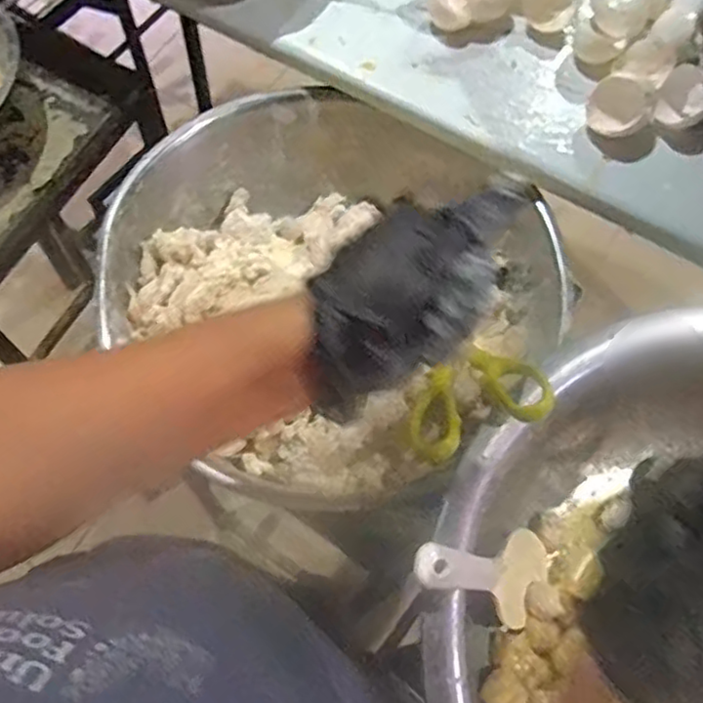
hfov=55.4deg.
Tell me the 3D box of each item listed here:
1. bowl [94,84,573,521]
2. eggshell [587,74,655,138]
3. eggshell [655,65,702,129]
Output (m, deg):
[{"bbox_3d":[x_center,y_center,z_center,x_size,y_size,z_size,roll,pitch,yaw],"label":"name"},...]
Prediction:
[{"bbox_3d":[-0.010,-0.050,0.488,0.299,0.085,0.270,41,70,14],"label":"bowl"},{"bbox_3d":[0.181,-0.164,0.451,0.040,0.034,0.027,33,69,12],"label":"eggshell"},{"bbox_3d":[0.230,-0.174,0.459,0.033,0.023,0.034,13,66,3],"label":"eggshell"}]

